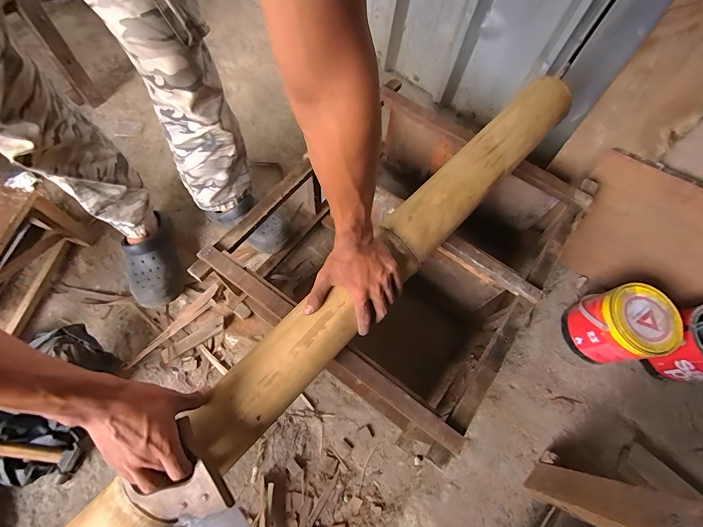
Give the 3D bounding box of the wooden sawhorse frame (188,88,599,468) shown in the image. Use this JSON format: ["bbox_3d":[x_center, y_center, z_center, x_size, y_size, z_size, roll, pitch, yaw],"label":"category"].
[{"bbox_3d":[0.101,-0.027,0.806,0.604,0.293,0.643,36,69,11],"label":"wooden sawhorse frame"}]

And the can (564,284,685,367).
[{"bbox_3d":[0.601,0.150,0.776,0.154,0.169,0.140,2,66,-4],"label":"can"}]

